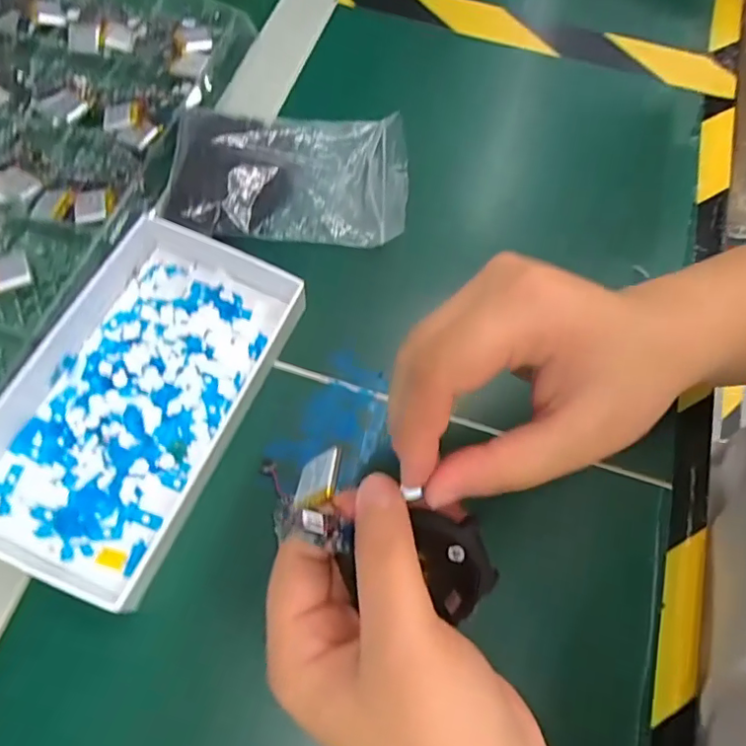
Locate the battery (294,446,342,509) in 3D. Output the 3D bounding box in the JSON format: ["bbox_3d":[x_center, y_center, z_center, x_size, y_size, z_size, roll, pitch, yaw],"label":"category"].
[{"bbox_3d":[-0.021,0.040,0.210,0.019,0.004,0.023,-19,43,33],"label":"battery"}]

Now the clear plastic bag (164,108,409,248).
[{"bbox_3d":[-0.048,-0.124,0.334,0.135,0.024,0.092,4,67,-2],"label":"clear plastic bag"}]

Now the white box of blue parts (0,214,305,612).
[{"bbox_3d":[-0.124,0.006,0.274,0.116,0.027,0.176,25,68,7],"label":"white box of blue parts"}]

